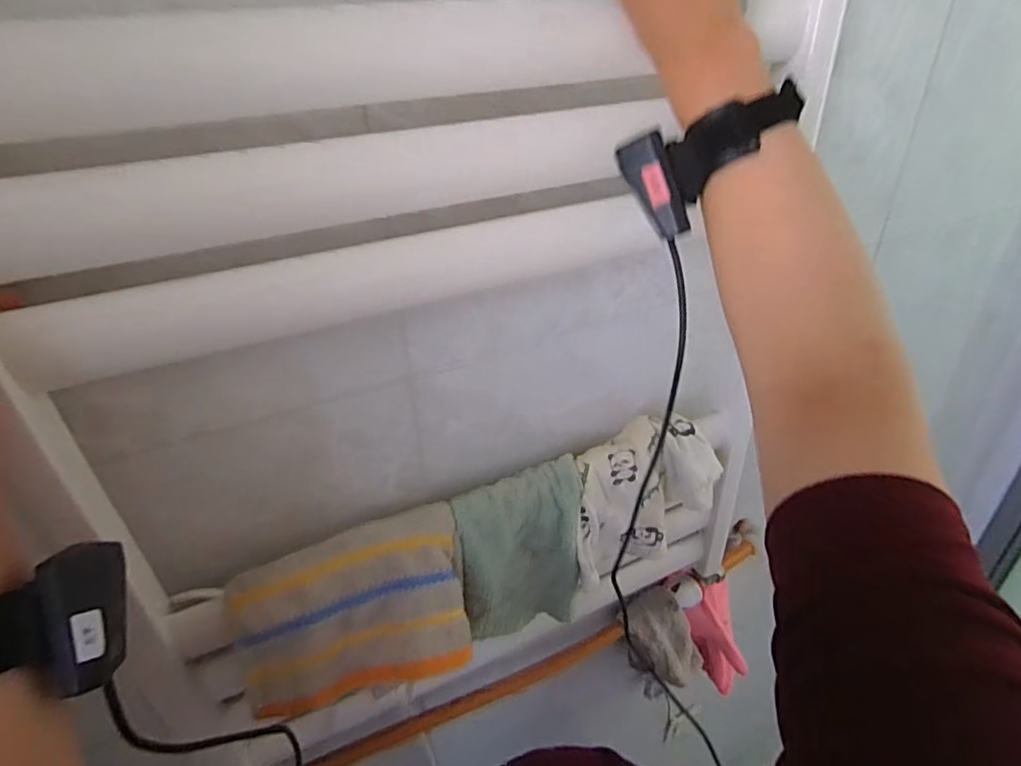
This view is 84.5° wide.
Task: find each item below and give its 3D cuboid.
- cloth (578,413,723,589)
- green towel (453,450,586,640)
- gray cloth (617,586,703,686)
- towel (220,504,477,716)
[{"bbox_3d":[0.128,0.116,0.584,0.165,0.122,0.084,-18,37,-21],"label":"cloth"},{"bbox_3d":[0.012,0.165,0.558,0.127,0.150,0.073,-13,35,-14],"label":"green towel"},{"bbox_3d":[0.203,0.352,0.773,0.091,0.128,0.025,-23,-3,3],"label":"gray cloth"},{"bbox_3d":[-0.127,0.188,0.471,0.181,0.035,0.133,-10,79,-18],"label":"towel"}]

